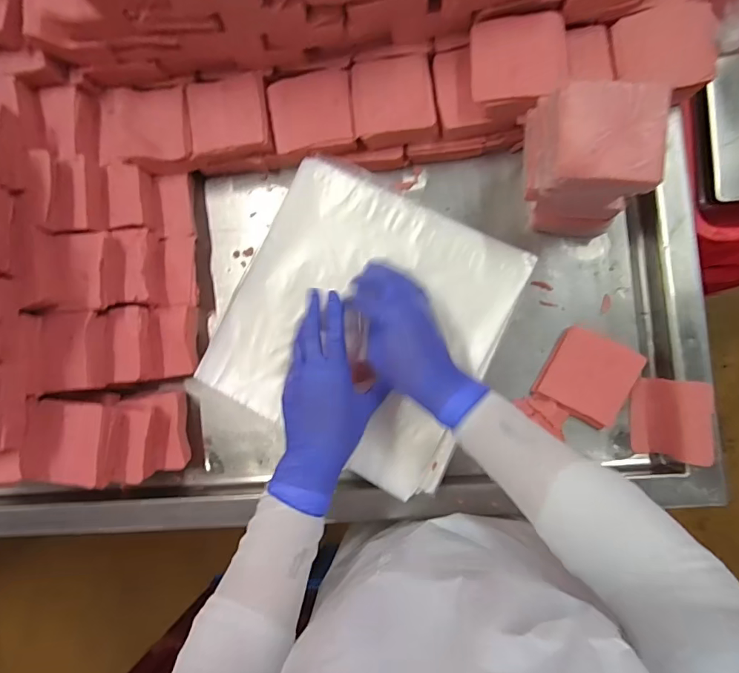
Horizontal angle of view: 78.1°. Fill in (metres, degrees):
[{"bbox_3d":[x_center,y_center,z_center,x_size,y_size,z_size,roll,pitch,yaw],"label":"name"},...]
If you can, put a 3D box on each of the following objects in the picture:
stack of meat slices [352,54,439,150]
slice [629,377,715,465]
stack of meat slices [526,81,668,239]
[{"bbox_3d":[0.028,-0.278,0.539,0.093,0.024,0.095,-5,86,6],"label":"stack of meat slices"},{"bbox_3d":[0.329,0.091,0.503,0.019,0.078,0.085,-2,91,-32],"label":"slice"},{"bbox_3d":[0.212,-0.171,0.462,0.103,0.155,0.095,4,87,7],"label":"stack of meat slices"}]

